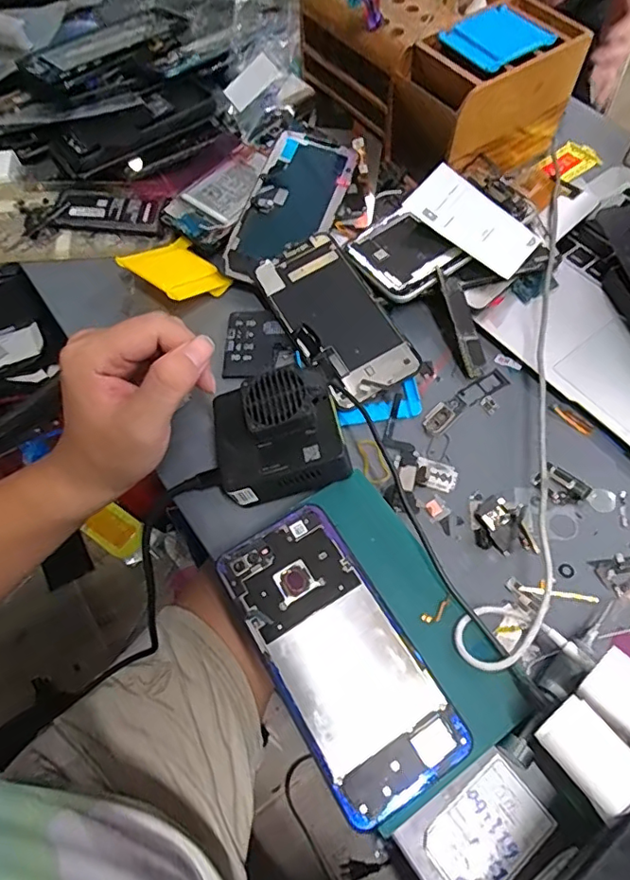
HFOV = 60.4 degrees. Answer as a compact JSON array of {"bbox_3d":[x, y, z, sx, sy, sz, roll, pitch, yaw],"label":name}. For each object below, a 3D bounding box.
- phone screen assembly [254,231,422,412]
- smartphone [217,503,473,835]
[{"bbox_3d":[0.015,-0.093,0.405,0.067,0.010,0.141,-30,71,-7],"label":"phone screen assembly"},{"bbox_3d":[0.011,0.112,0.291,0.070,0.004,0.153,-29,66,-13],"label":"smartphone"}]

